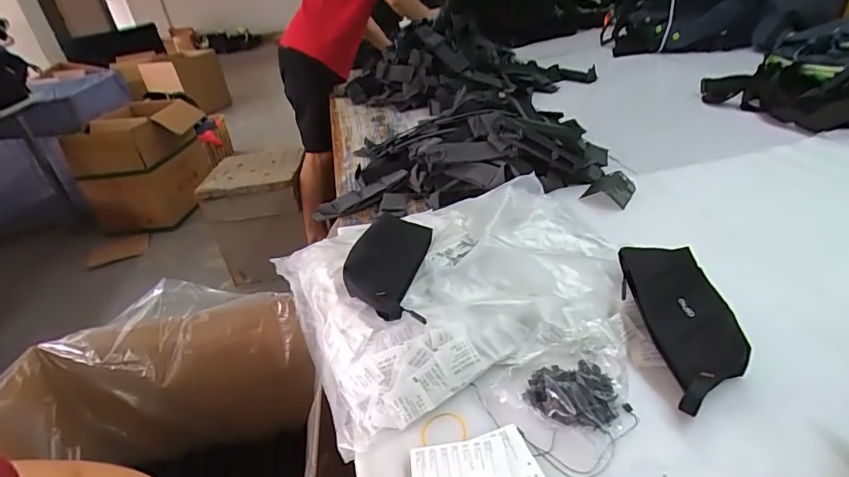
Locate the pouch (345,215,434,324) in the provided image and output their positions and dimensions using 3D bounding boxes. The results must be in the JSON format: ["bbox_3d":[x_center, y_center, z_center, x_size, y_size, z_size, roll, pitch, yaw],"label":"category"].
[{"bbox_3d":[-0.044,0.022,0.623,0.095,0.047,0.236,-4,32,6],"label":"pouch"}]

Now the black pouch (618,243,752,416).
[{"bbox_3d":[0.292,0.085,0.528,0.093,0.027,0.205,-18,45,9],"label":"black pouch"}]

